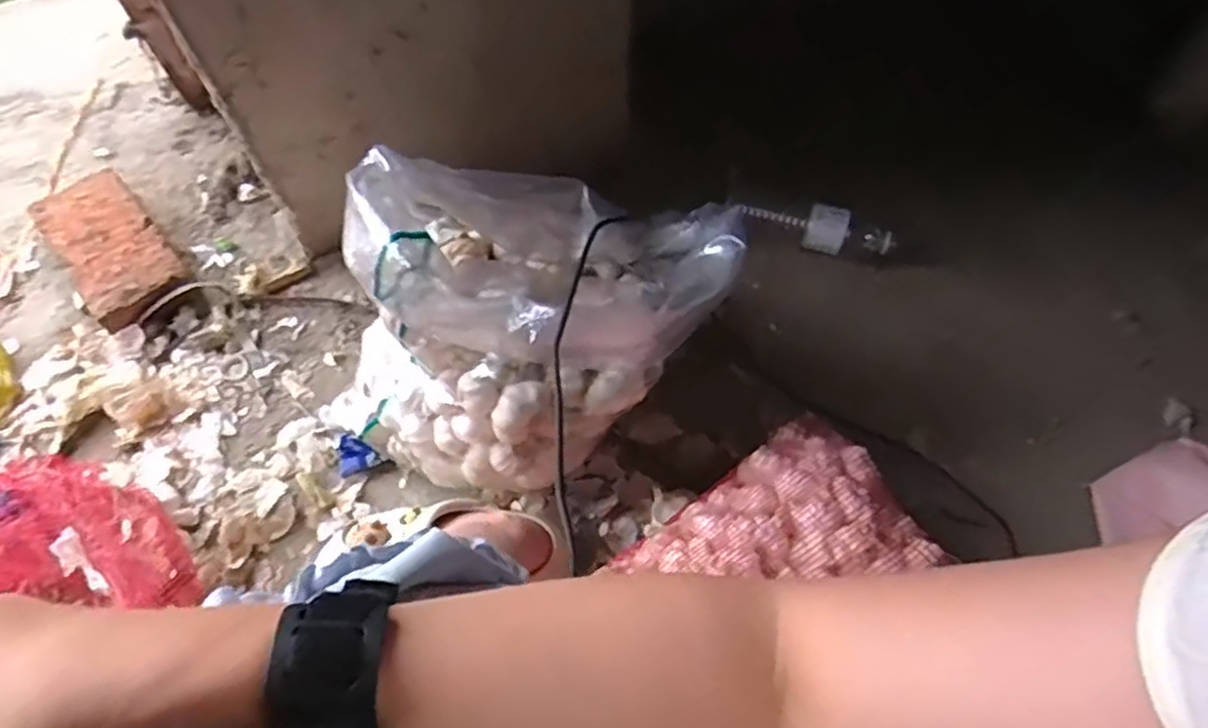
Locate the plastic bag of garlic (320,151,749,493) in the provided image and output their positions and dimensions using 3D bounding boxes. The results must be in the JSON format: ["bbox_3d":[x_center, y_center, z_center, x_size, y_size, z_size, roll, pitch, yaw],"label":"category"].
[{"bbox_3d":[-0.087,-0.046,0.676,0.354,0.325,0.276,24,65,12],"label":"plastic bag of garlic"}]

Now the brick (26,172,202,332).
[{"bbox_3d":[-0.611,-0.144,0.892,0.112,0.052,0.222,-37,68,-17],"label":"brick"}]

